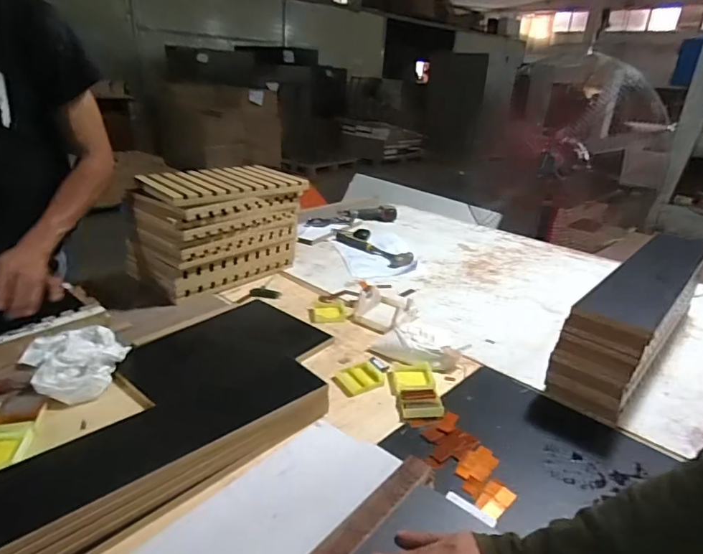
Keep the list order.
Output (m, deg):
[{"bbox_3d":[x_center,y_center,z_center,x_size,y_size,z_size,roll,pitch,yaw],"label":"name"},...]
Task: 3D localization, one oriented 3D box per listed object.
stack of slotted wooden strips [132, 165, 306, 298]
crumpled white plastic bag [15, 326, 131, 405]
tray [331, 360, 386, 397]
[{"bbox_3d":[-0.326,-0.128,1.132,0.227,0.230,0.357,25,30,38],"label":"stack of slotted wooden strips"},{"bbox_3d":[-0.455,0.137,0.777,0.145,0.045,0.185,-18,32,-41],"label":"crumpled white plastic bag"},{"bbox_3d":[0.014,0.175,0.806,0.081,0.015,0.066,-13,29,-34],"label":"tray"}]

